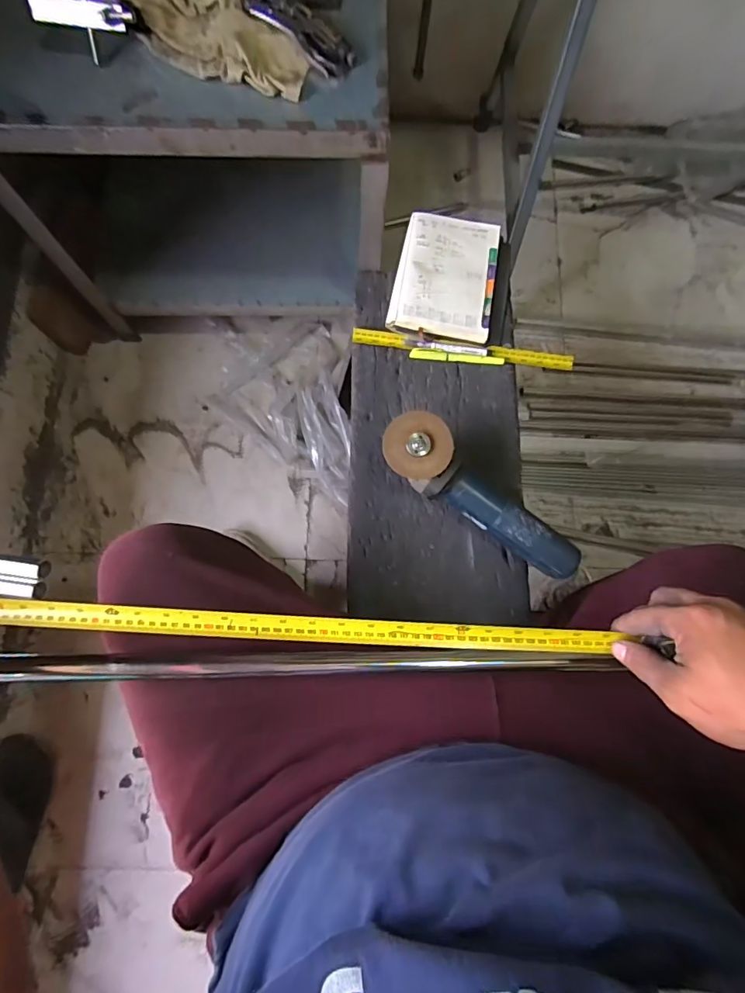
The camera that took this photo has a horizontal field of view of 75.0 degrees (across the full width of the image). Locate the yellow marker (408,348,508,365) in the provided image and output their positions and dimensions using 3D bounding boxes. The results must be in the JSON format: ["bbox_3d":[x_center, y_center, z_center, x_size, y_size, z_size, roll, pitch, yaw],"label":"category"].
[{"bbox_3d":[0.128,-0.211,0.740,0.141,0.012,0.013,5,77,0],"label":"yellow marker"}]

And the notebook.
[{"bbox_3d":[0.128,-0.339,0.757,0.176,0.027,0.217,11,77,2],"label":"notebook"}]

